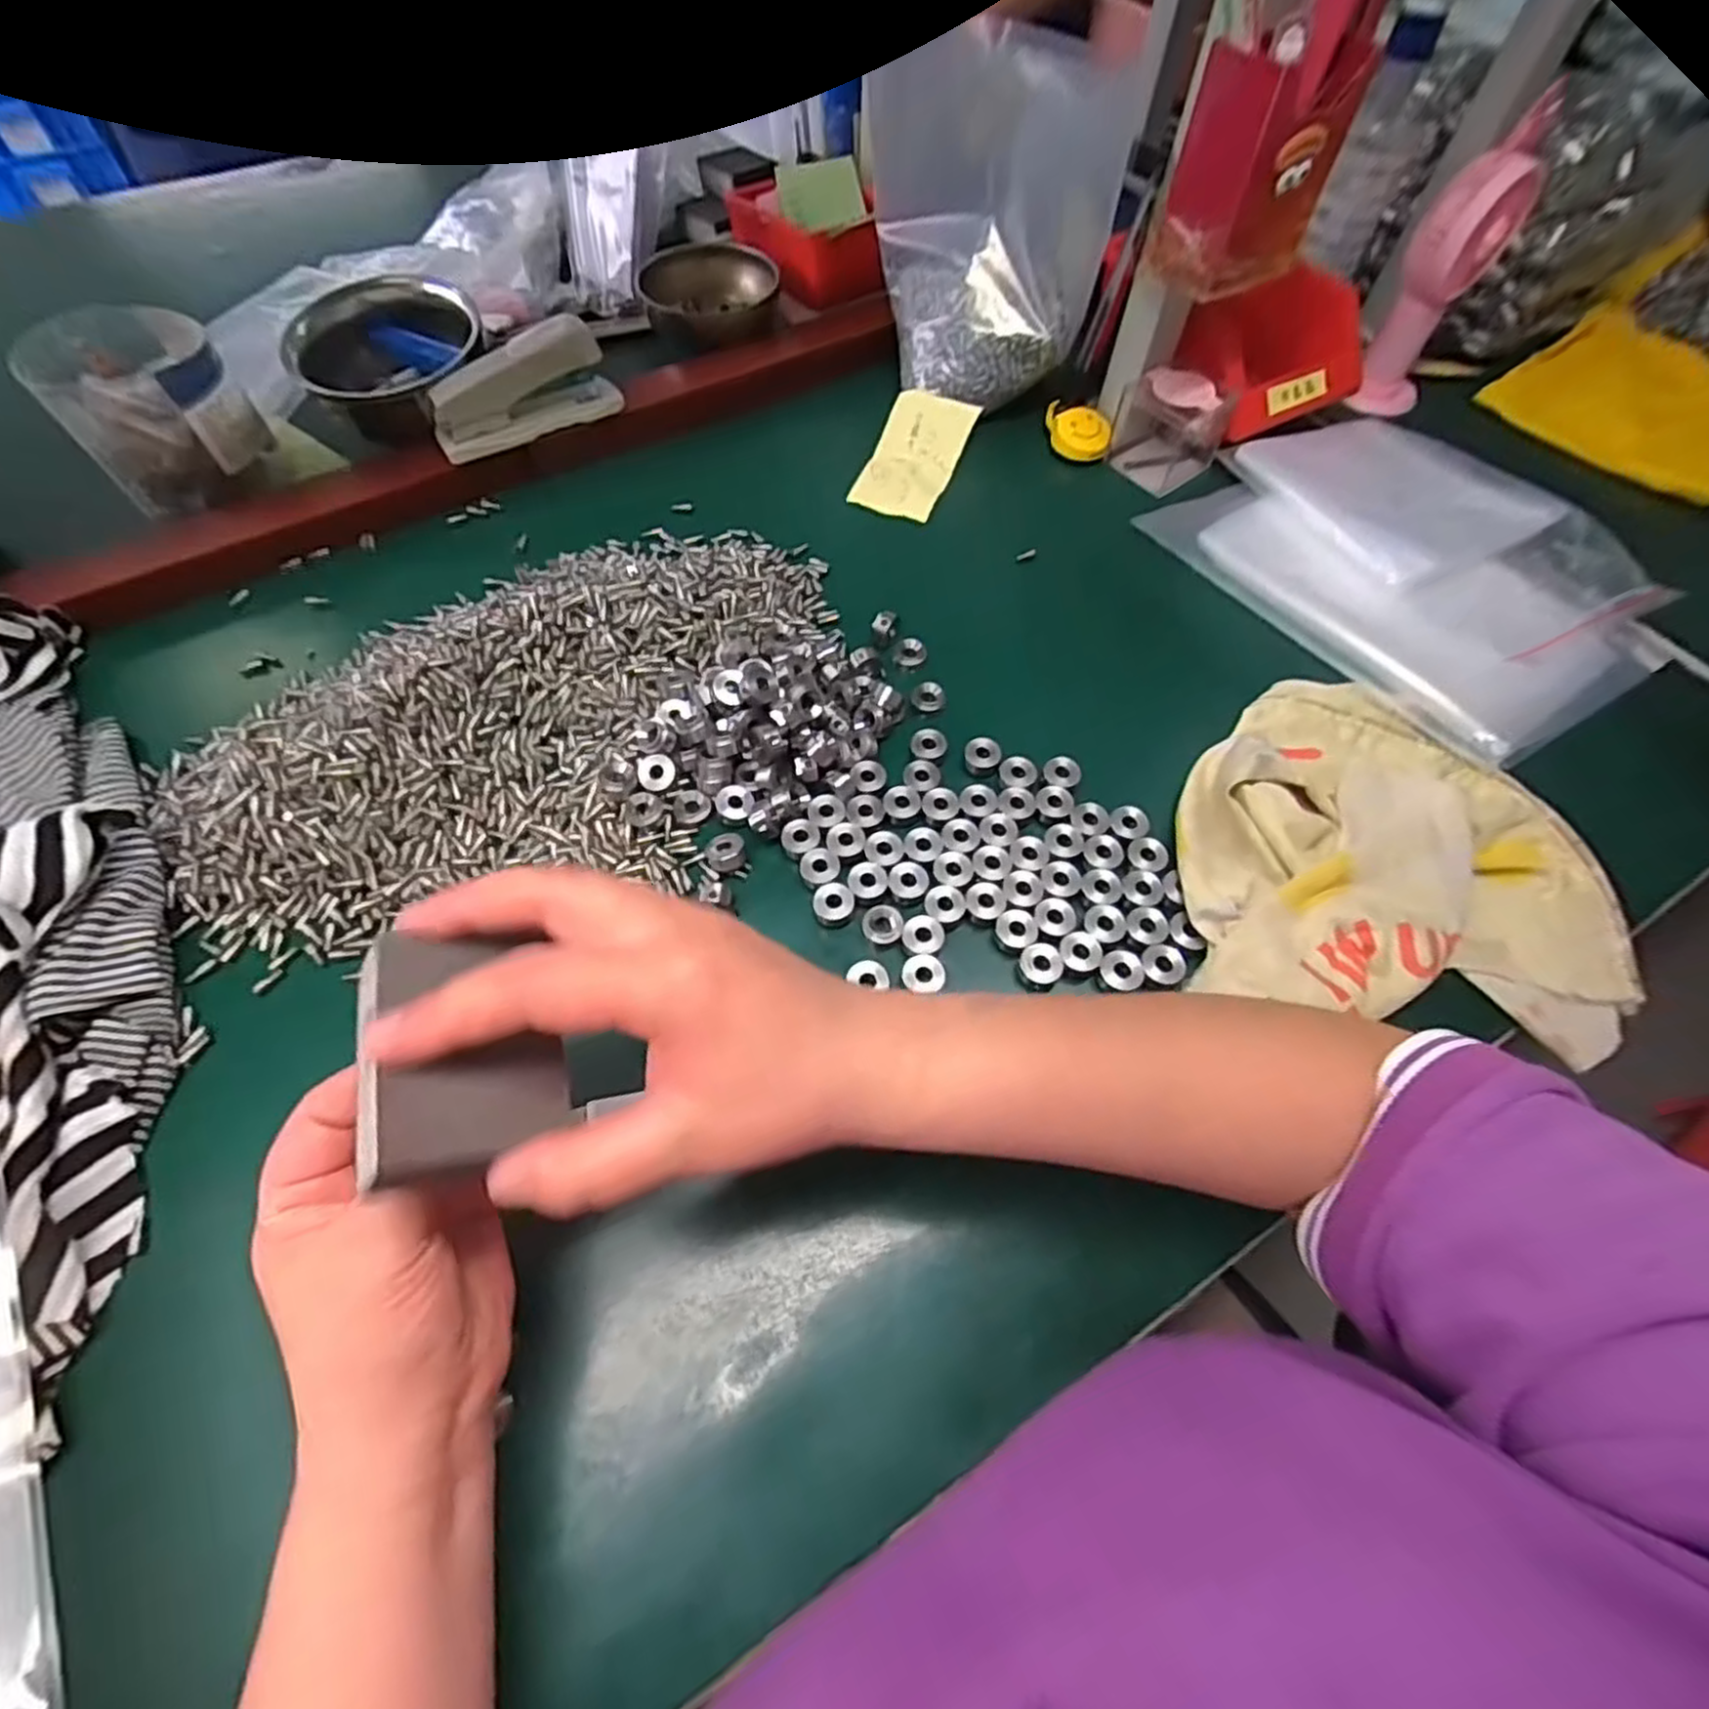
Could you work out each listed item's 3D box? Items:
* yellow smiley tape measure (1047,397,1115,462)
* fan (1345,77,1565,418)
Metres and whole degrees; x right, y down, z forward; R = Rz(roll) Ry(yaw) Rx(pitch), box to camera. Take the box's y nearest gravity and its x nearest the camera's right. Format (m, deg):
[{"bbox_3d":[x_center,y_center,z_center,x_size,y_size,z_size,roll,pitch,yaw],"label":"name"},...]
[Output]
[{"bbox_3d":[0.167,-0.314,0.569,0.037,0.018,0.055,-32,67,-17],"label":"yellow smiley tape measure"},{"bbox_3d":[0.435,-0.428,0.572,0.062,0.168,0.070,32,66,15],"label":"fan"}]

